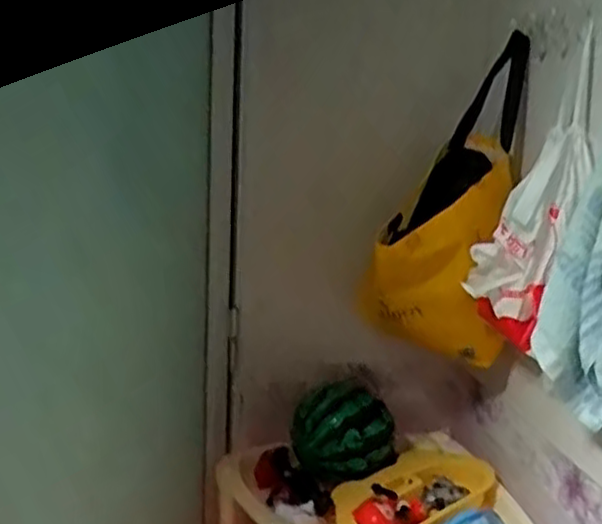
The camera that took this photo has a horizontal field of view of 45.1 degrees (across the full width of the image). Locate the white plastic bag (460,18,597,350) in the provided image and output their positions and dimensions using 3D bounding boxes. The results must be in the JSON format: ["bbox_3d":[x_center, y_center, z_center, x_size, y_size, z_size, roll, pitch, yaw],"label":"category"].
[{"bbox_3d":[0.289,-0.084,0.857,0.070,0.356,0.070,22,-1,-36],"label":"white plastic bag"}]

